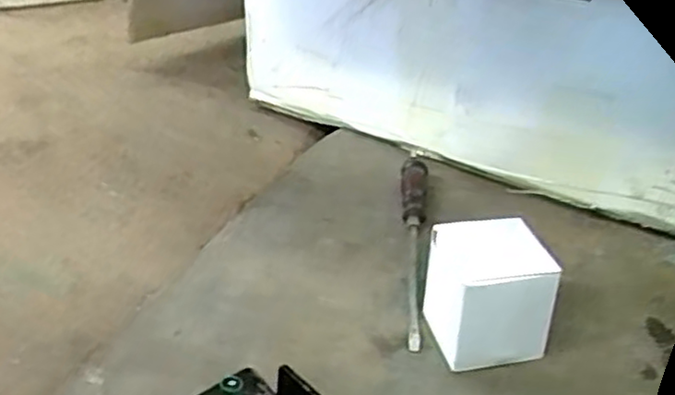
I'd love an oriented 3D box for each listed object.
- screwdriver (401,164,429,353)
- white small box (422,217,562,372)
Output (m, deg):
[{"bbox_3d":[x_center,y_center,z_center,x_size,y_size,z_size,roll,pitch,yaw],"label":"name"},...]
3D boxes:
[{"bbox_3d":[0.069,0.034,0.612,0.023,0.027,0.248,1,29,4],"label":"screwdriver"},{"bbox_3d":[0.104,0.067,0.506,0.080,0.082,0.073,-3,29,-4],"label":"white small box"}]

